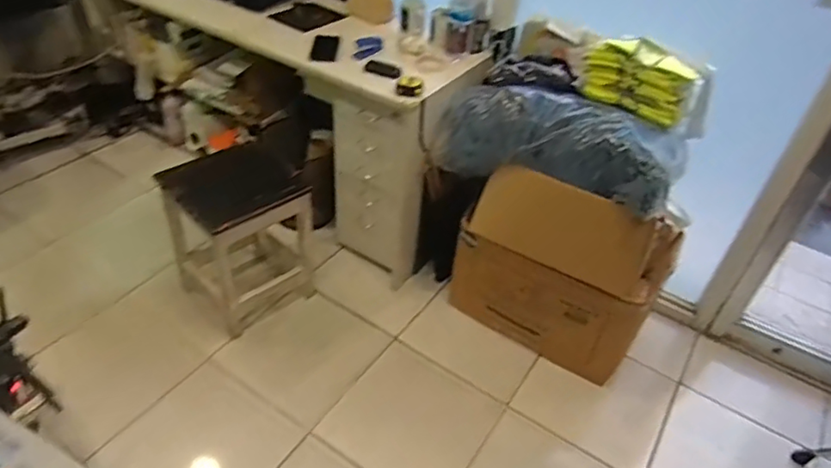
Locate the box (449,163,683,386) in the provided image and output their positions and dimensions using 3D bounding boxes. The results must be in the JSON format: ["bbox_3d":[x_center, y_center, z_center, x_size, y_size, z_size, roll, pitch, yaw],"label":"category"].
[{"bbox_3d":[0.421,0.063,1.665,0.545,0.530,0.298,26,44,22],"label":"box"}]

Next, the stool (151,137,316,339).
[{"bbox_3d":[-0.508,0.004,1.695,0.324,0.446,0.300,-27,50,-33],"label":"stool"}]

